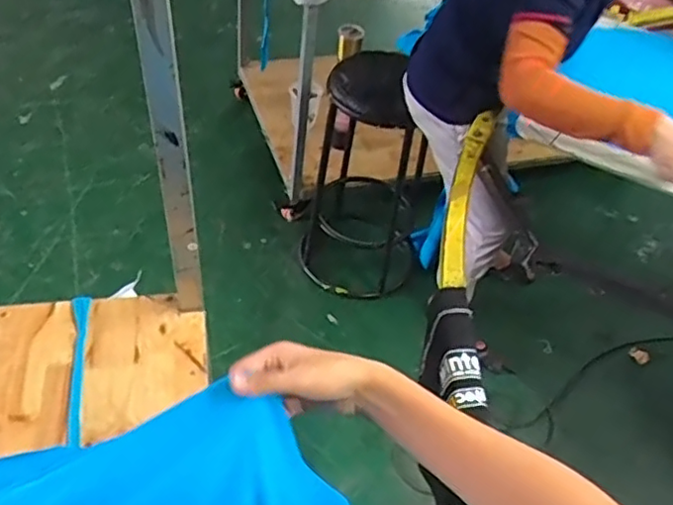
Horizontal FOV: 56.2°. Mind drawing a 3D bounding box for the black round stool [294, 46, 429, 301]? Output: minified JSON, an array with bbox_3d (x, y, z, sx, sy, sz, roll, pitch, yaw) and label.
[{"bbox_3d":[0.081,-0.173,1.748,0.337,0.712,0.311,4,46,-4],"label":"black round stool"}]

